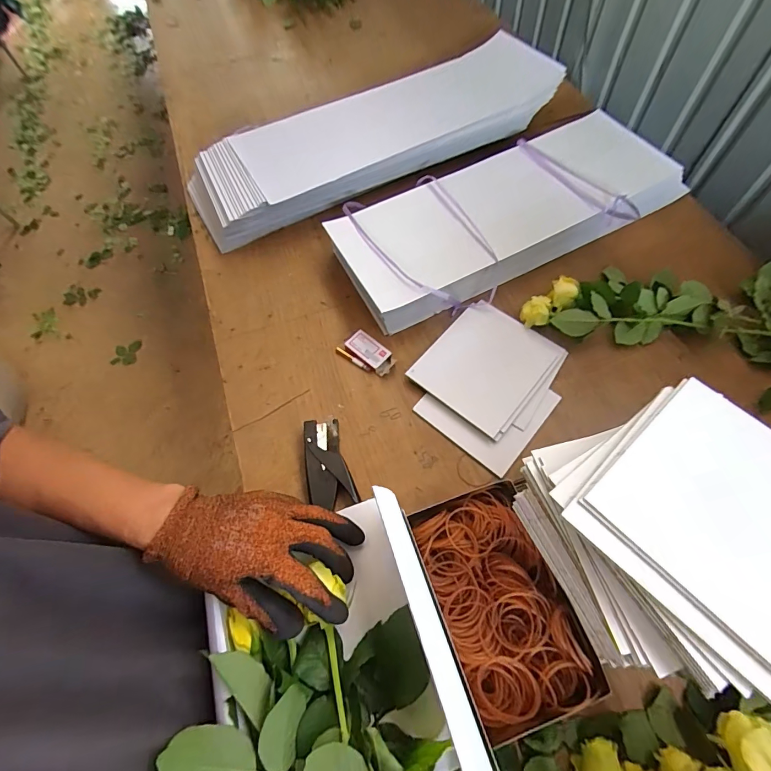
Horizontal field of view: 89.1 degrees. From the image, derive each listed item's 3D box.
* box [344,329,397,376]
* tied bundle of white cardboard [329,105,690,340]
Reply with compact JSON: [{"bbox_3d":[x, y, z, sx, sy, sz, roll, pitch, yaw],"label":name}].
[{"bbox_3d":[-0.025,-0.051,0.613,0.085,0.019,0.038,38,72,19],"label":"box"},{"bbox_3d":[0.211,-0.310,0.691,0.598,0.089,0.241,-26,65,-9],"label":"tied bundle of white cardboard"}]

